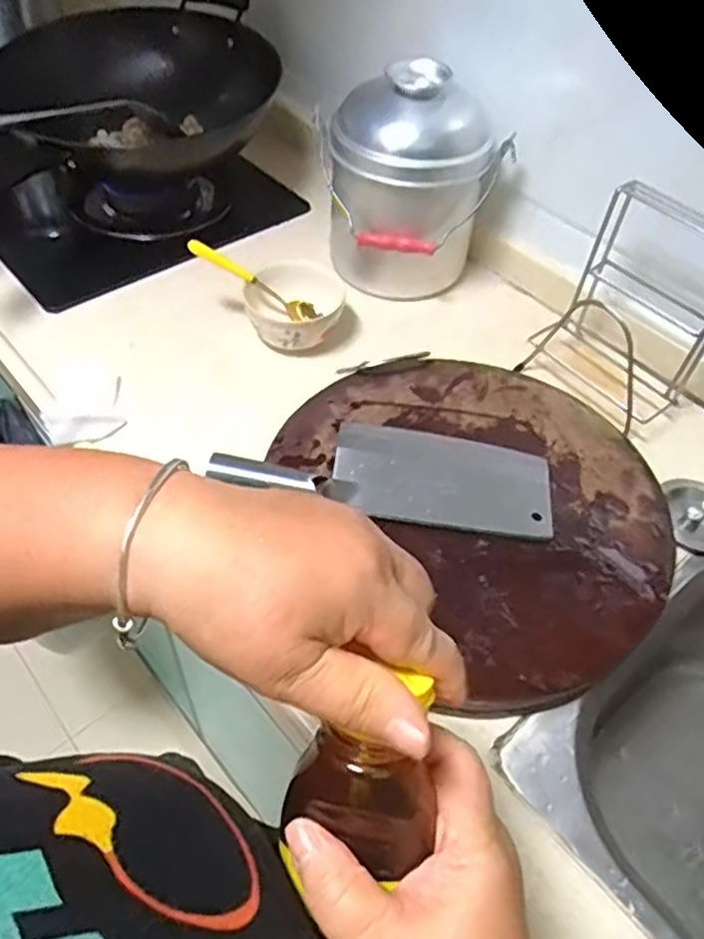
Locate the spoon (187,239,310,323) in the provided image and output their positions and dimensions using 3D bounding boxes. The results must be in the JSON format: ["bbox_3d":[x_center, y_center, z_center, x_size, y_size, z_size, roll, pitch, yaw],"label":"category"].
[{"bbox_3d":[-0.118,-0.222,0.818,0.157,0.026,0.022,29,46,-23],"label":"spoon"}]

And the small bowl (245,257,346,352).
[{"bbox_3d":[-0.067,-0.188,0.822,0.111,0.071,0.101,2,50,-2],"label":"small bowl"}]

